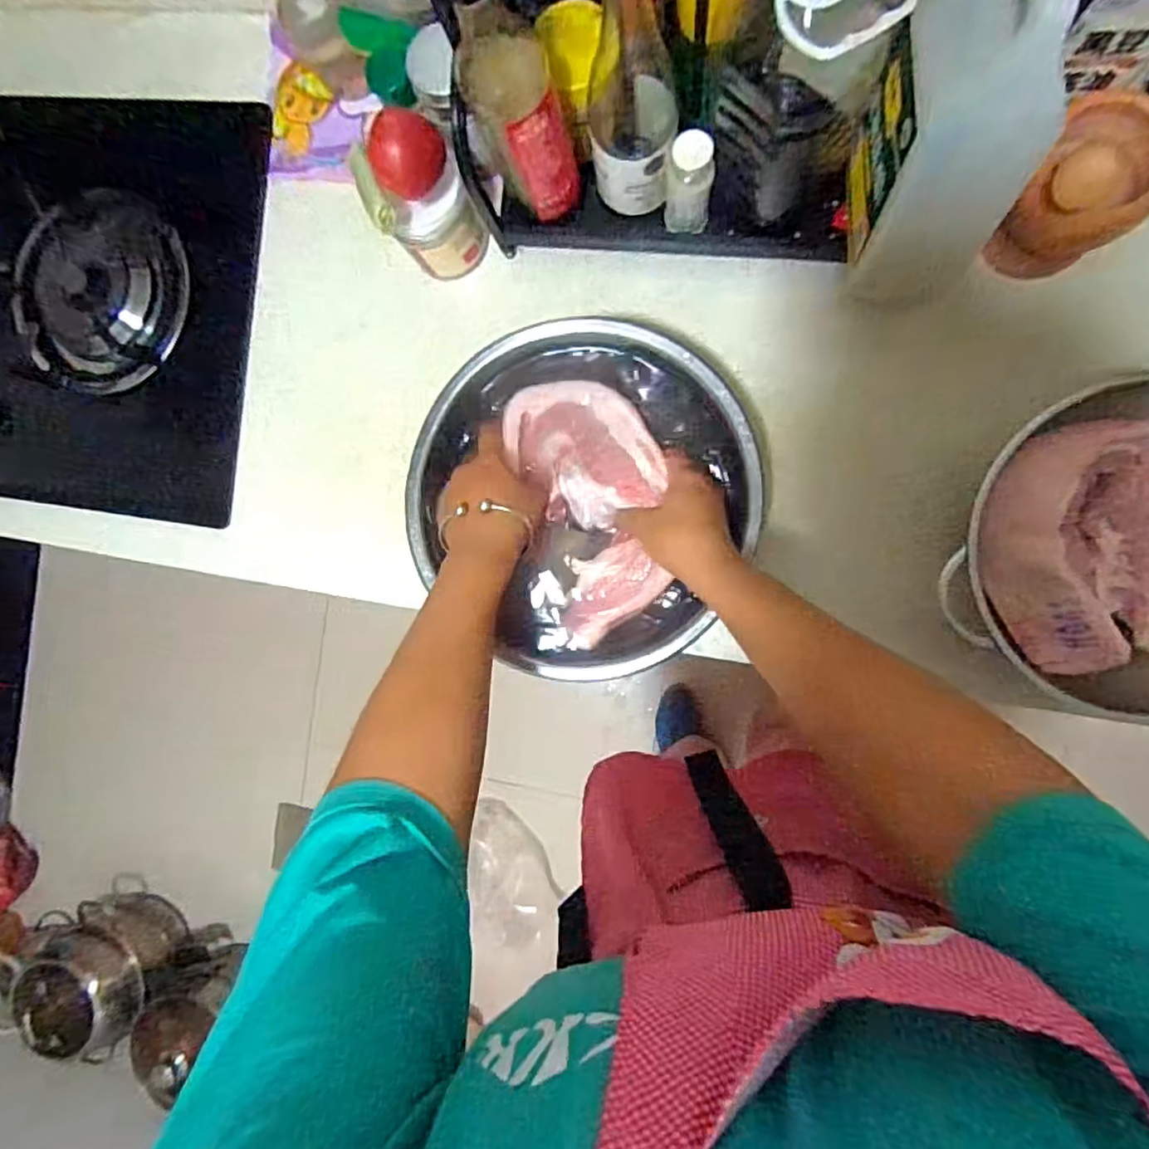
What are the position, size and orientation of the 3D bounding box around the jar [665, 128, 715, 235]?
[{"bbox_3d":[0.094,-0.320,0.525,0.036,0.095,0.033,0,91,10],"label":"jar"}]

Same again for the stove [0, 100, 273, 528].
[{"bbox_3d":[-0.705,-0.311,0.719,0.650,0.082,0.414,7,92,9],"label":"stove"}]

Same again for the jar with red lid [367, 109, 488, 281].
[{"bbox_3d":[-0.125,-0.316,0.555,0.077,0.141,0.061,-27,86,9],"label":"jar with red lid"}]

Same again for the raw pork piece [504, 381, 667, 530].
[{"bbox_3d":[0.008,-0.109,0.544,0.105,0.034,0.137,-30,86,9],"label":"raw pork piece"}]

